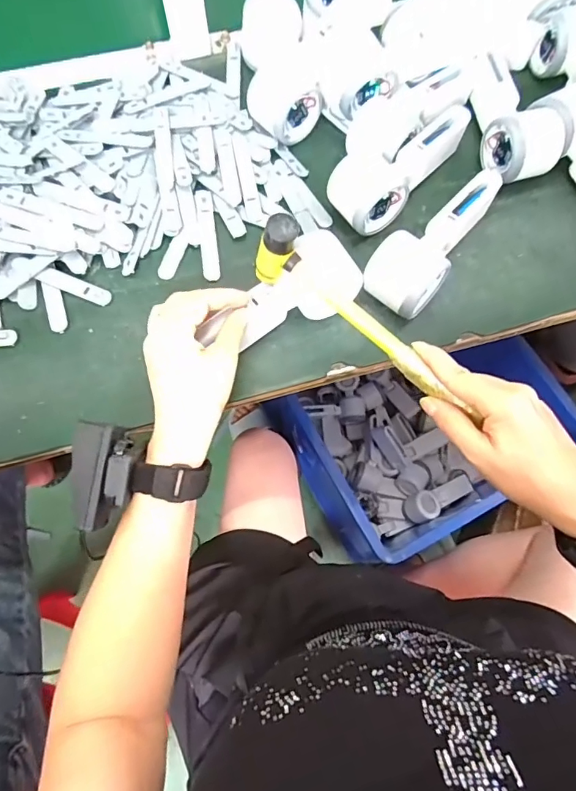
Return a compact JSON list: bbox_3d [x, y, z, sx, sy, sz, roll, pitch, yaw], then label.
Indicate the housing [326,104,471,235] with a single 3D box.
[{"bbox_3d":[0.104,-0.221,0.459,0.070,0.047,0.160,42,77,10],"label":"housing"}]

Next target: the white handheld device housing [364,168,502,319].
[{"bbox_3d":[0.138,-0.140,0.433,0.060,0.054,0.171,42,77,10],"label":"white handheld device housing"}]

